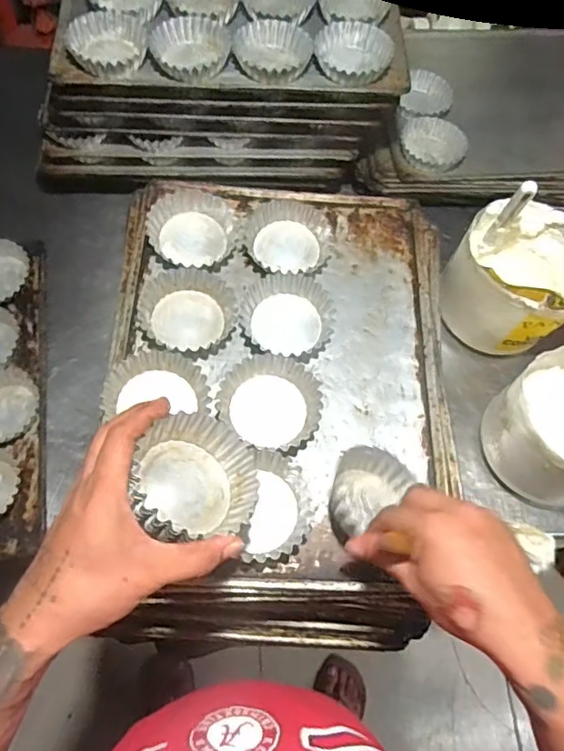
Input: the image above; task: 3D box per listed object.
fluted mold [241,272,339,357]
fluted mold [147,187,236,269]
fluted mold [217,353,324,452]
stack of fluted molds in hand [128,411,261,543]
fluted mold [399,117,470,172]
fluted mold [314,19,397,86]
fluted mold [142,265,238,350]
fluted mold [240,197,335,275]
[{"bbox_3d":[0.006,-0.068,0.594,0.098,0.027,0.086,36,69,13],"label":"fluted mold"},{"bbox_3d":[-0.103,-0.168,0.627,0.091,0.033,0.093,1,66,-2],"label":"fluted mold"},{"bbox_3d":[-0.012,0.028,0.542,0.100,0.030,0.097,1,66,-2],"label":"fluted mold"},{"bbox_3d":[-0.073,0.087,0.419,0.094,0.052,0.104,43,38,-5],"label":"stack of fluted molds in hand"},{"bbox_3d":[0.231,-0.351,0.835,0.099,0.025,0.088,10,66,2],"label":"fluted mold"},{"bbox_3d":[0.093,-0.411,0.706,0.098,0.030,0.097,6,66,0],"label":"fluted mold"},{"bbox_3d":[-0.104,-0.068,0.585,0.103,0.029,0.094,1,66,-2],"label":"fluted mold"},{"bbox_3d":[0.006,-0.151,0.628,0.095,0.030,0.095,1,66,-2],"label":"fluted mold"}]

